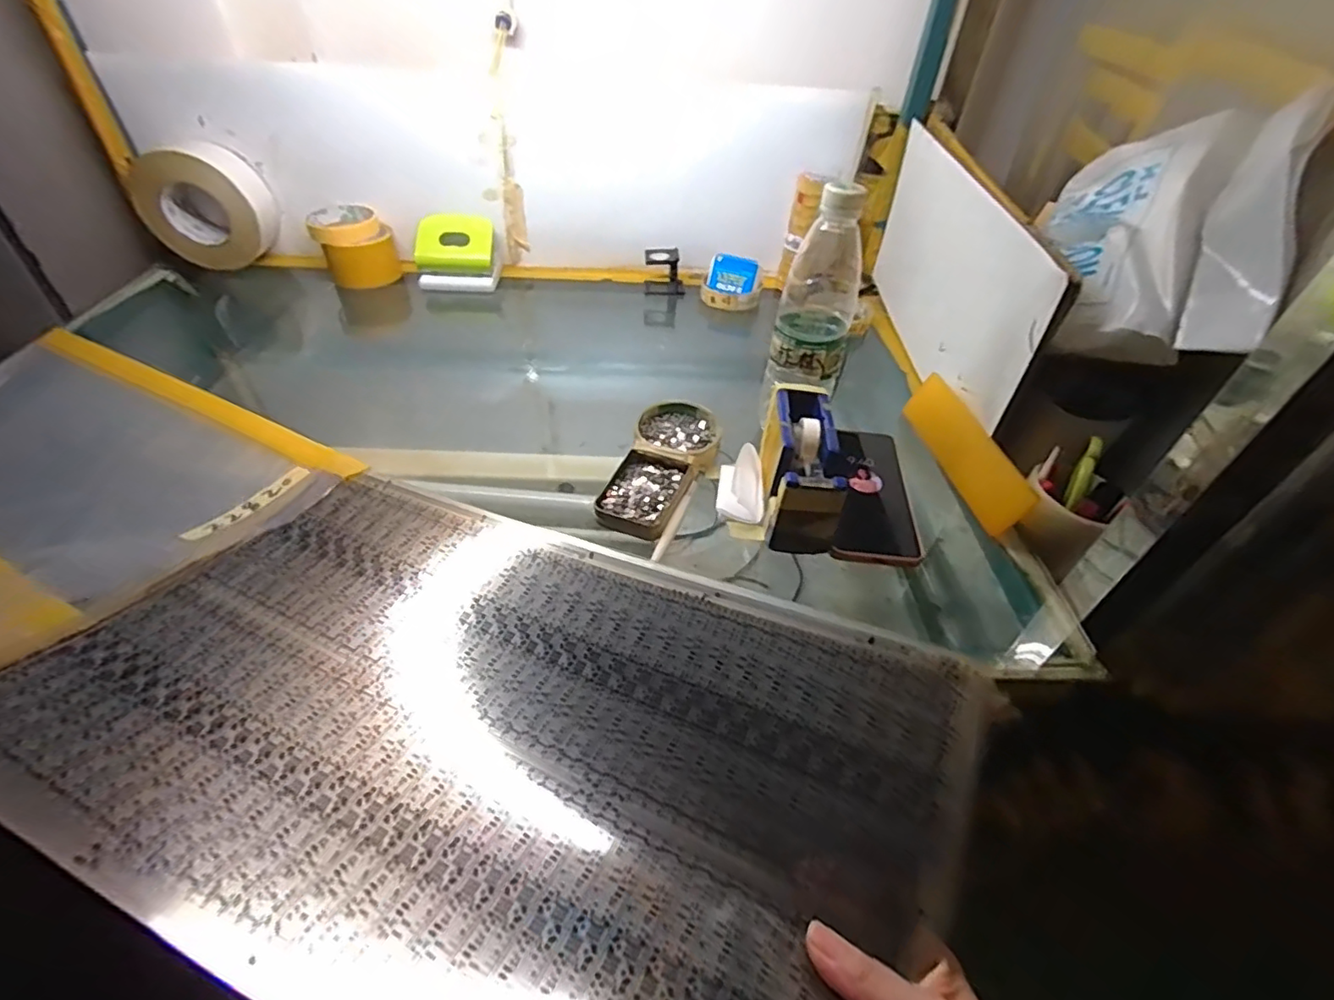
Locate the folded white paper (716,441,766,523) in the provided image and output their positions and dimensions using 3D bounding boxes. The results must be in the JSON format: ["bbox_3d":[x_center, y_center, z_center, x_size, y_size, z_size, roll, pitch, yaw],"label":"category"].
[{"bbox_3d":[0.066,-0.015,0.518,0.039,0.029,0.062,8,44,5],"label":"folded white paper"}]

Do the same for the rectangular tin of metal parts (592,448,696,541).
[{"bbox_3d":[-0.020,-0.006,0.513,0.065,0.015,0.091,17,45,14],"label":"rectangular tin of metal parts"}]

